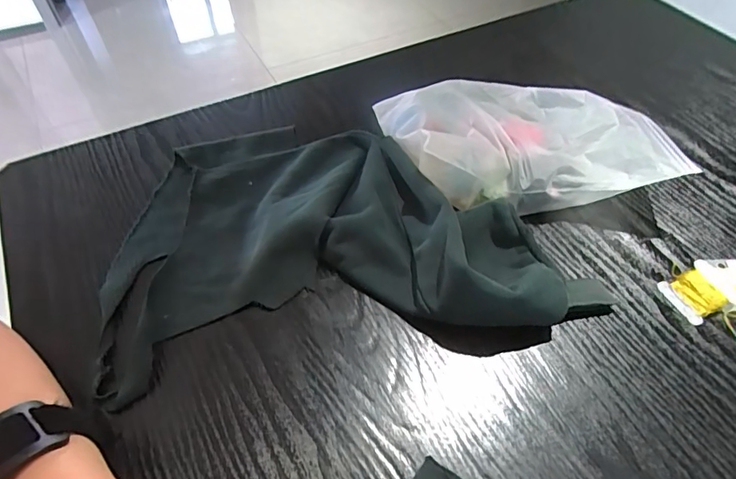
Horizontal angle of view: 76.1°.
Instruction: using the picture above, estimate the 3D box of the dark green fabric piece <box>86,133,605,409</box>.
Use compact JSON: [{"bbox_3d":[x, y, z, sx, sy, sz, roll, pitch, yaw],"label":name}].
[{"bbox_3d":[-0.021,-0.017,0.359,0.345,0.046,0.228,-7,53,-6],"label":"dark green fabric piece"}]

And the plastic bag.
[{"bbox_3d":[0.127,-0.088,0.408,0.229,0.056,0.138,0,52,-1],"label":"plastic bag"}]

